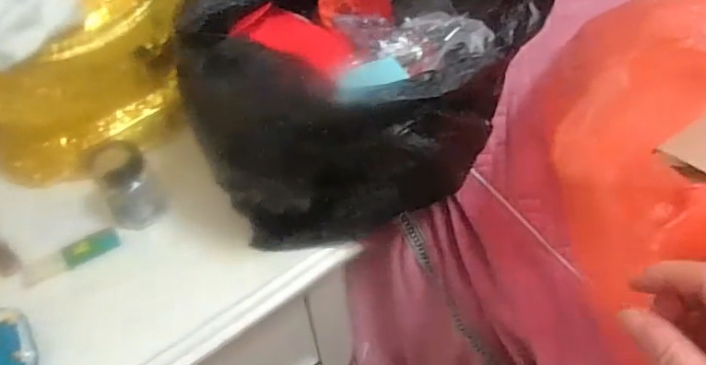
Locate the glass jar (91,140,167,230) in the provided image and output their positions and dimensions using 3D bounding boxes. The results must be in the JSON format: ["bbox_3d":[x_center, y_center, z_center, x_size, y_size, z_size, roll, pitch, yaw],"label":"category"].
[{"bbox_3d":[-0.209,0.002,0.516,0.052,0.066,0.051,-31,52,-22],"label":"glass jar"}]

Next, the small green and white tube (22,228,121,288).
[{"bbox_3d":[-0.255,0.067,0.503,0.086,0.006,0.022,-28,69,-17],"label":"small green and white tube"}]

